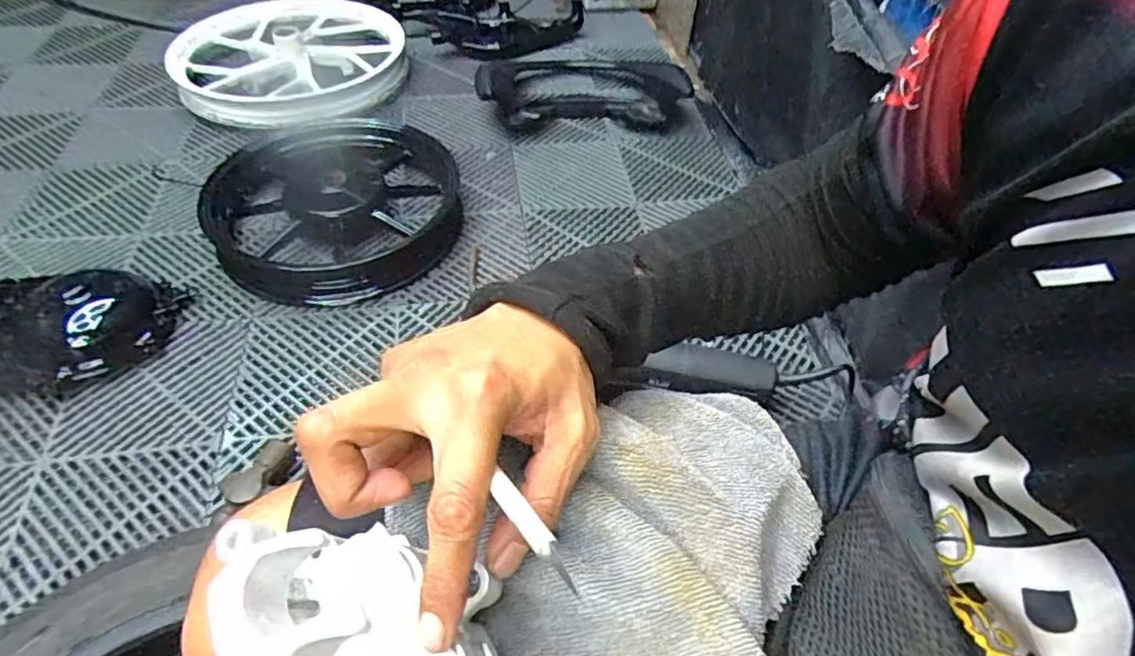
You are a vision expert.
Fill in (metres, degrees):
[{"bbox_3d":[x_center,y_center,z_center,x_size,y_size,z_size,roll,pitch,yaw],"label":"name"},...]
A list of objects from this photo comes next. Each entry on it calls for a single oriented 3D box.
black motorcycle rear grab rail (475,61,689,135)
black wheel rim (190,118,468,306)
[{"bbox_3d":[0.019,-0.506,1.243,0.397,0.107,0.294,-6,47,-8],"label":"black motorcycle rear grab rail"},{"bbox_3d":[-0.342,-0.181,0.941,0.370,0.083,0.318,-15,49,-16],"label":"black wheel rim"}]

